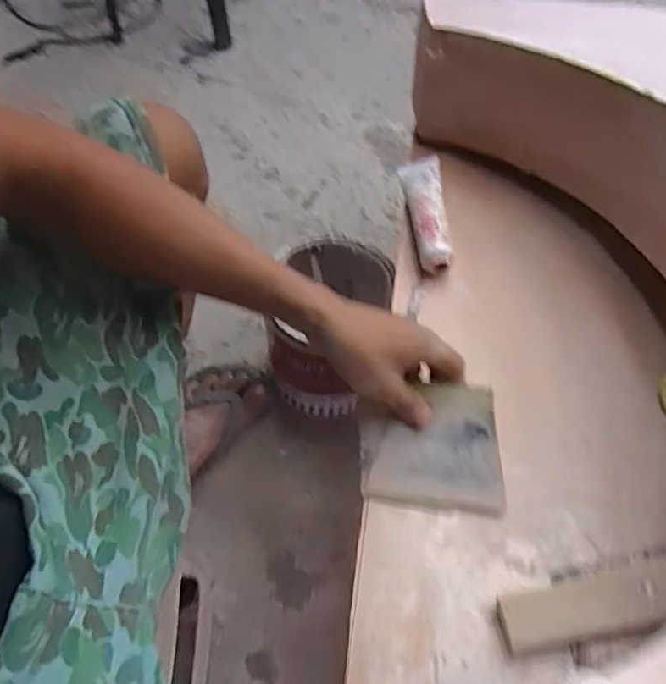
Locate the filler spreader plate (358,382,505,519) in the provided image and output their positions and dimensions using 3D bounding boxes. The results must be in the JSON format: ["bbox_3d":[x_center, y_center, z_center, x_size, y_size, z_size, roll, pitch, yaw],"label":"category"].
[{"bbox_3d":[0.083,0.090,0.481,0.120,0.005,0.103,4,84,5],"label":"filler spreader plate"}]

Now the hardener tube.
[{"bbox_3d":[0.105,-0.149,0.629,0.042,0.027,0.169,-2,59,-1],"label":"hardener tube"}]

